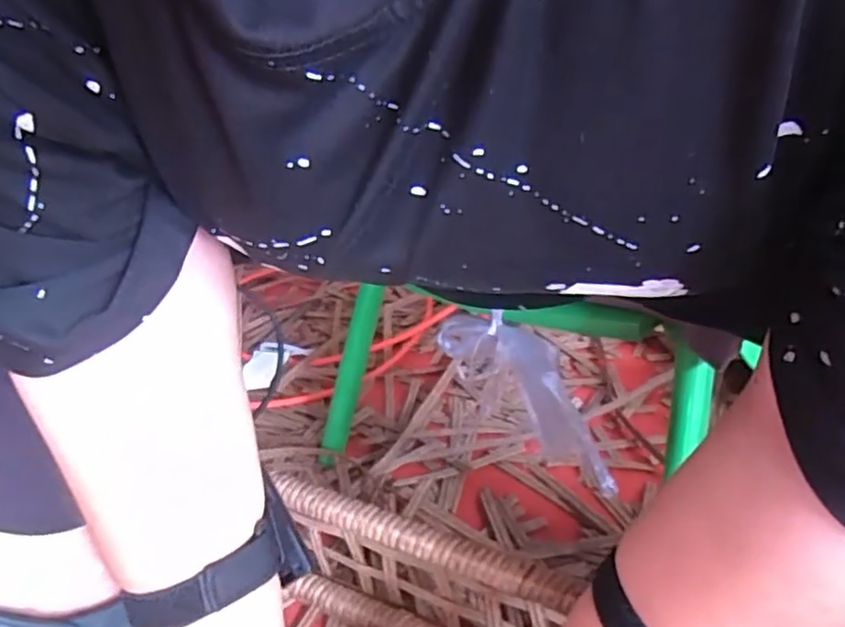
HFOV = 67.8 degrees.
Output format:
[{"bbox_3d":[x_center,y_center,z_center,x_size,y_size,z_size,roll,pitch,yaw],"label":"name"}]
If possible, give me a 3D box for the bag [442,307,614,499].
[{"bbox_3d":[0.073,0.049,0.487,0.062,0.065,0.188,-15,31,-16],"label":"bag"}]

